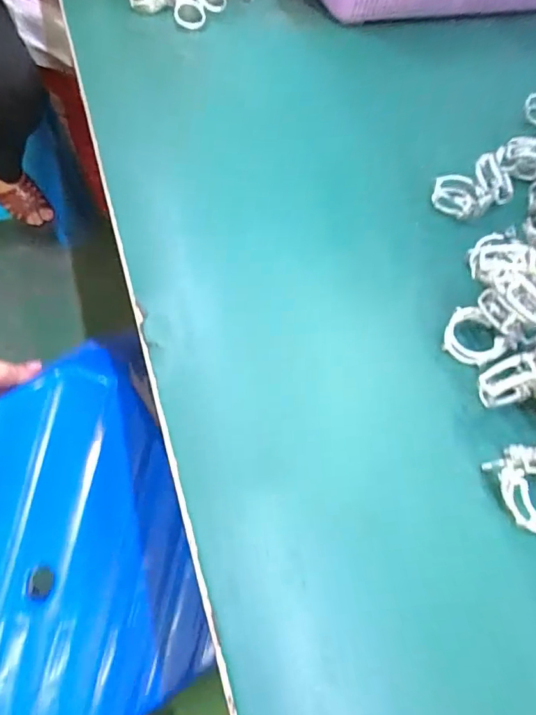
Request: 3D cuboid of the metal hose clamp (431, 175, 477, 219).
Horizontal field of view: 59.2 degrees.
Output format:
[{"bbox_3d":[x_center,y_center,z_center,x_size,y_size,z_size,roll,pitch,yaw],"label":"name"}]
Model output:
[{"bbox_3d":[0.103,-0.090,0.262,0.022,0.012,0.024,19,58,7],"label":"metal hose clamp"}]

